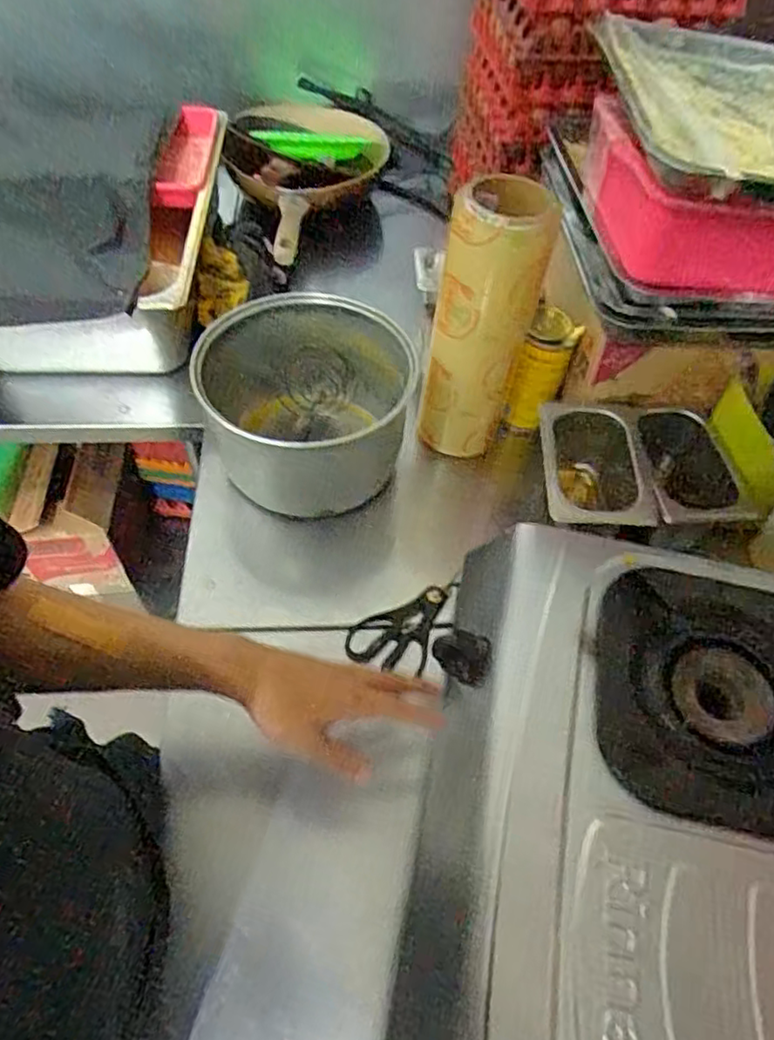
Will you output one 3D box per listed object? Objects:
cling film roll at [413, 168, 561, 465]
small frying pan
[{"bbox_3d":[0.106,-0.218,0.746,0.105,0.303,0.104,14,54,6],"label":"cling film roll"},{"bbox_3d":[-0.136,-0.586,1.120,0.277,0.081,0.467,0,53,-4],"label":"small frying pan"}]

